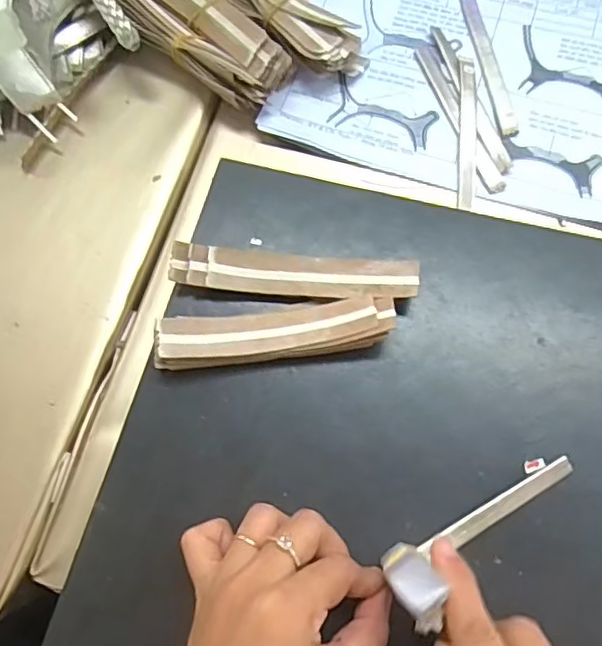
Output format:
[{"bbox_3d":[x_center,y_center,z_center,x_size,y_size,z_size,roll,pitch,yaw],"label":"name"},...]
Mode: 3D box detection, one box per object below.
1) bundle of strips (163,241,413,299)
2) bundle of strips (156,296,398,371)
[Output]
[{"bbox_3d":[-0.004,-0.029,0.348,0.140,0.017,0.027,6,74,4],"label":"bundle of strips"},{"bbox_3d":[-0.014,0.006,0.334,0.130,0.024,0.029,-9,74,-1],"label":"bundle of strips"}]

